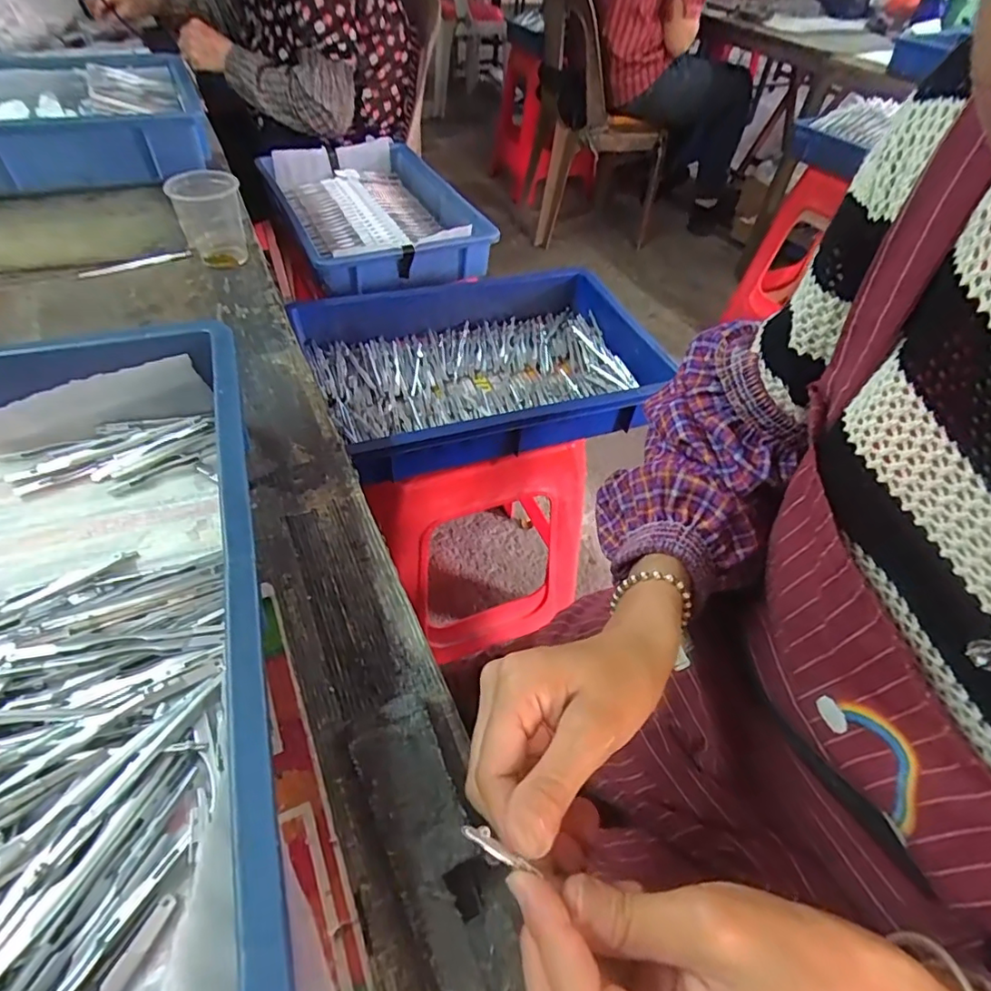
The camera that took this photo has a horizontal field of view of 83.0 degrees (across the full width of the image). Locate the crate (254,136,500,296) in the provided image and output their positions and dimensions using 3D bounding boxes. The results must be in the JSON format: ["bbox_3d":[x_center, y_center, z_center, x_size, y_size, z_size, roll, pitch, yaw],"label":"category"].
[{"bbox_3d":[-0.215,-0.487,0.979,0.297,0.096,0.438,-20,53,-21],"label":"crate"}]

